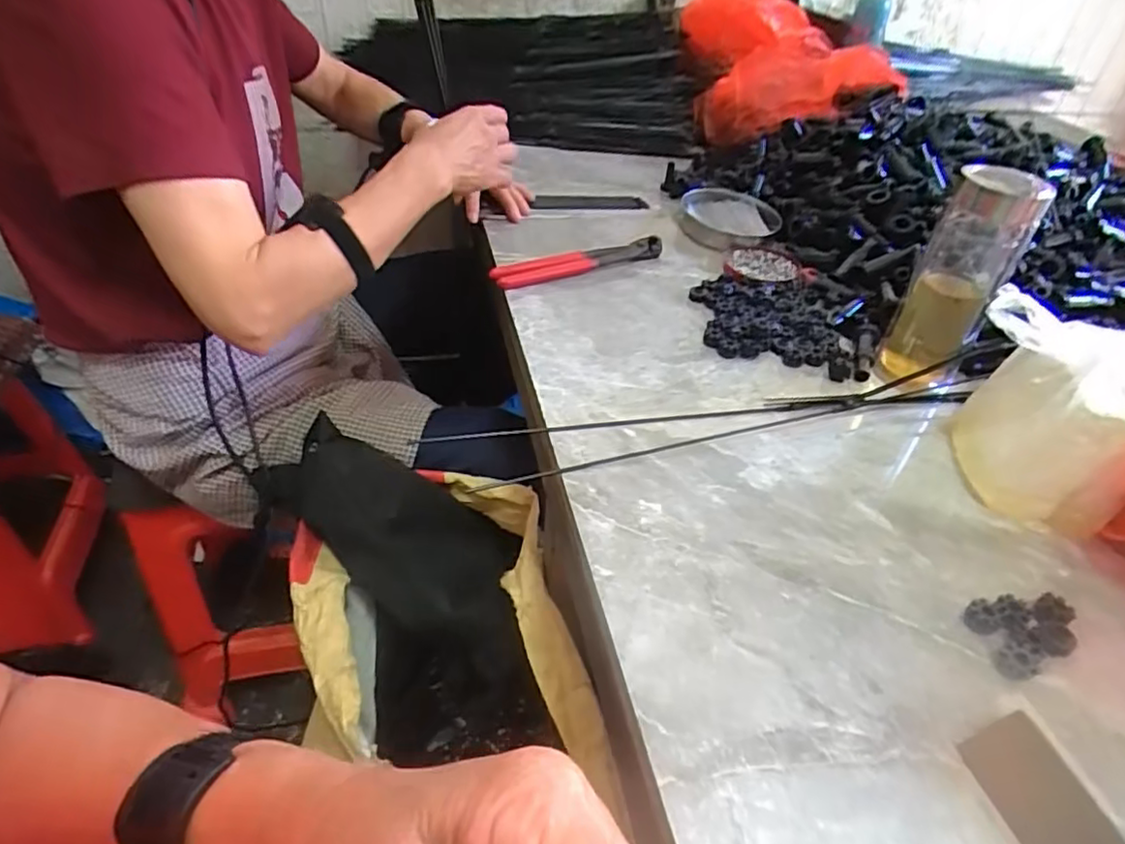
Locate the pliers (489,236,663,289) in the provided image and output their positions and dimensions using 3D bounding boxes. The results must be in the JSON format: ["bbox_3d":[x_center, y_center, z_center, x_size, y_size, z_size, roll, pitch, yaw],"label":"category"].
[{"bbox_3d":[0.016,-0.172,0.684,0.193,0.025,0.033,-18,45,-25],"label":"pliers"}]

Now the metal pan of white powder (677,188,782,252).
[{"bbox_3d":[0.199,-0.242,0.777,0.113,0.029,0.114,8,40,5],"label":"metal pan of white powder"}]

